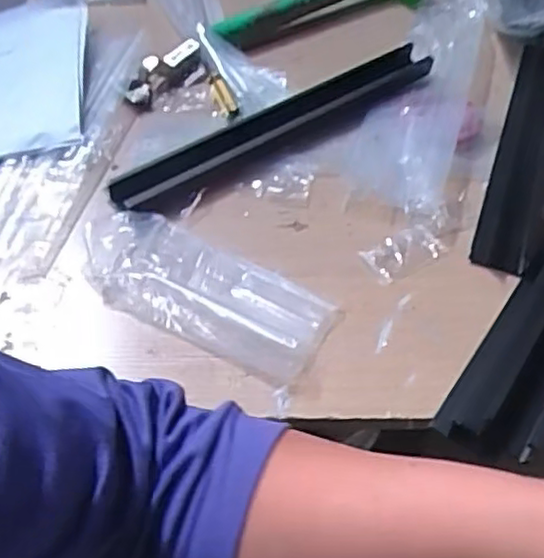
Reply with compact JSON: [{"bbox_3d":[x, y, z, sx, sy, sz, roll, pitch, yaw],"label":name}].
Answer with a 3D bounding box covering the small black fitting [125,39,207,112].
[{"bbox_3d":[-0.114,-0.214,0.717,0.042,0.029,0.100,37,67,27],"label":"small black fitting"}]

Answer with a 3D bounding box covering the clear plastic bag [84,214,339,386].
[{"bbox_3d":[-0.054,0.005,0.530,0.200,0.020,0.090,26,50,20],"label":"clear plastic bag"}]

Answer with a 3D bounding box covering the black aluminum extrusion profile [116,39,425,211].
[{"bbox_3d":[0.016,-0.154,0.665,0.377,0.029,0.038,-29,54,-27],"label":"black aluminum extrusion profile"}]

